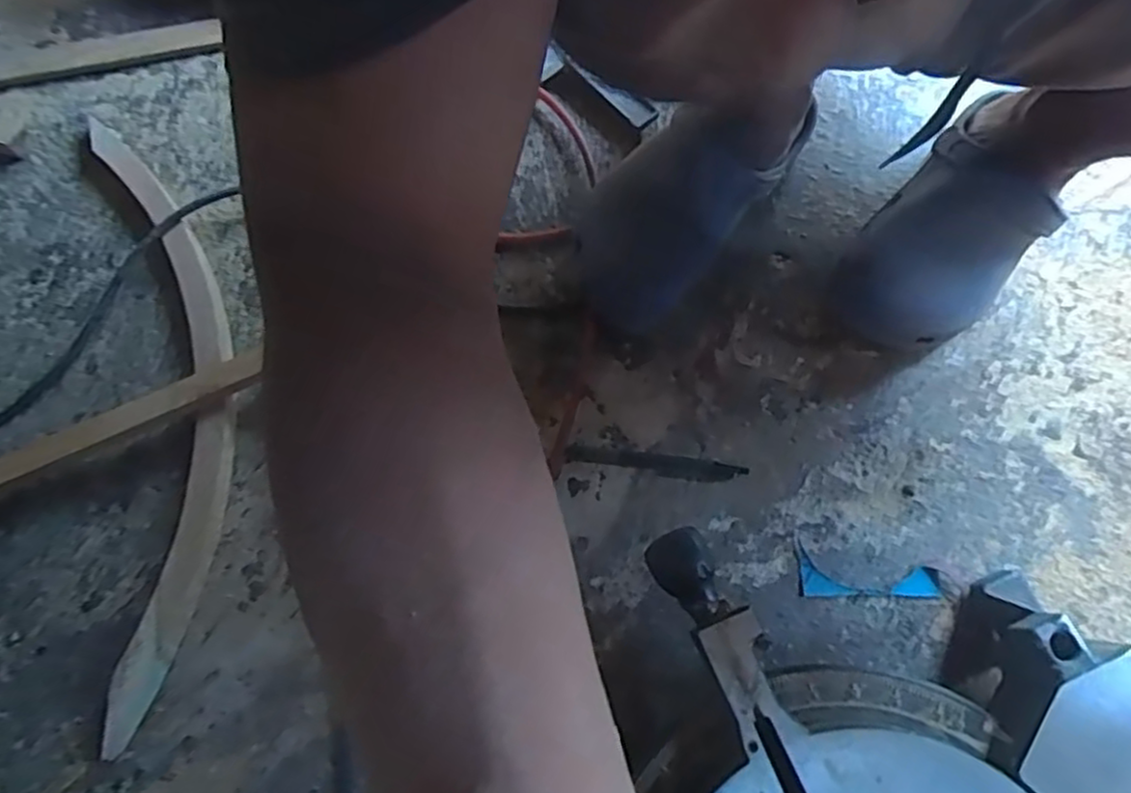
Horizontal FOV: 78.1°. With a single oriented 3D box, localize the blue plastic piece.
[{"bbox_3d":[0.220,0.125,0.512,0.100,0.004,0.043,0,71,1],"label":"blue plastic piece"}]

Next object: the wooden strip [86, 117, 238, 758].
[{"bbox_3d":[-0.311,-0.013,0.545,0.101,0.040,0.515,-11,72,-4],"label":"wooden strip"}]

